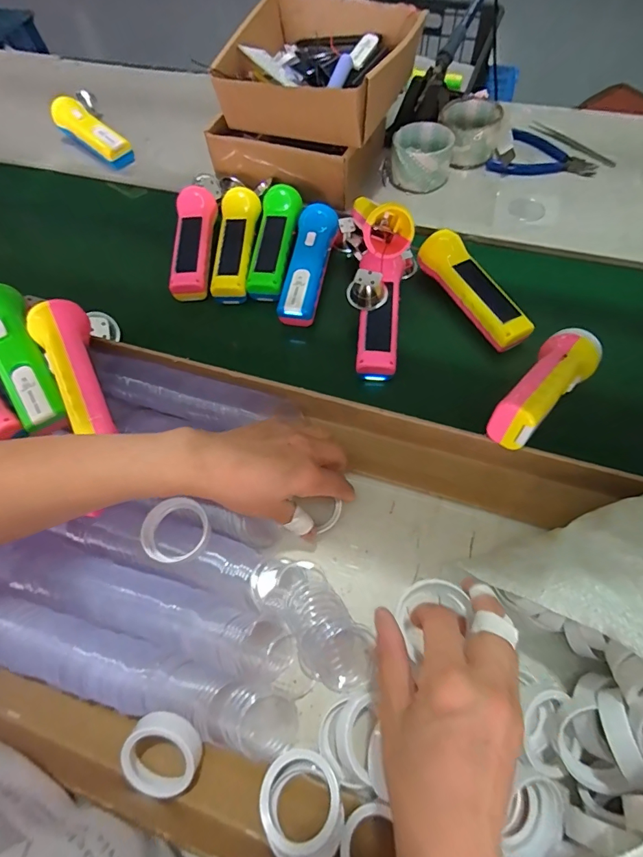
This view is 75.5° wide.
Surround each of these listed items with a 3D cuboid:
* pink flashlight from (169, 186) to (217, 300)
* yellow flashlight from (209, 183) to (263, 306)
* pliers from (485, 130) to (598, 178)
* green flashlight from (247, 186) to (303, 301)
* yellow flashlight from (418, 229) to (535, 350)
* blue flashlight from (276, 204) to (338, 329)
[{"bbox_3d":[-0.162,-0.239,0.531,0.048,0.048,0.150,-3,63,1],"label":"pink flashlight"},{"bbox_3d":[-0.107,-0.234,0.525,0.050,0.045,0.154,0,63,3],"label":"yellow flashlight"},{"bbox_3d":[0.323,-0.388,0.600,0.135,0.009,0.107,30,68,17],"label":"pliers"},{"bbox_3d":[-0.058,-0.236,0.524,0.048,0.043,0.156,6,63,6],"label":"green flashlight"},{"bbox_3d":[0.173,-0.159,0.465,0.048,0.046,0.151,-28,65,-11],"label":"yellow flashlight"},{"bbox_3d":[-0.015,-0.201,0.506,0.042,0.045,0.160,9,62,9],"label":"blue flashlight"}]

